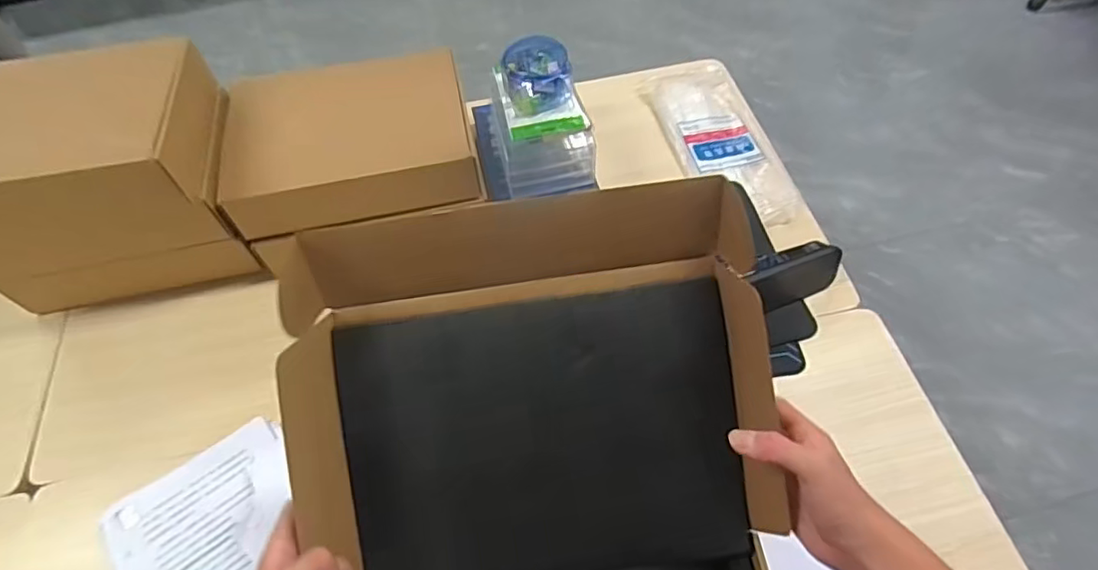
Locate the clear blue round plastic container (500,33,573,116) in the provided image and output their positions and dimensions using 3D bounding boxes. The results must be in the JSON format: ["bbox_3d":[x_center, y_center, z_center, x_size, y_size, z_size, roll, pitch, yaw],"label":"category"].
[{"bbox_3d":[-0.019,-0.335,0.945,0.103,0.055,0.118,-9,58,-3],"label":"clear blue round plastic container"}]

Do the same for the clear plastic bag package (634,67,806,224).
[{"bbox_3d":[0.301,-0.262,1.067,0.166,0.027,0.394,-14,59,-5],"label":"clear plastic bag package"}]

